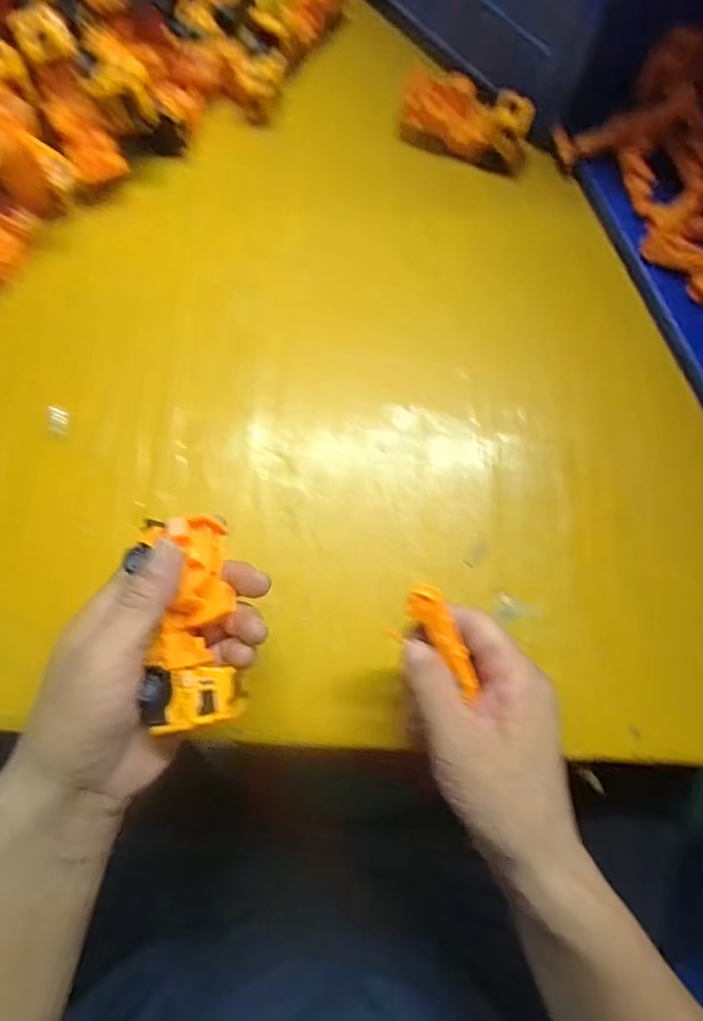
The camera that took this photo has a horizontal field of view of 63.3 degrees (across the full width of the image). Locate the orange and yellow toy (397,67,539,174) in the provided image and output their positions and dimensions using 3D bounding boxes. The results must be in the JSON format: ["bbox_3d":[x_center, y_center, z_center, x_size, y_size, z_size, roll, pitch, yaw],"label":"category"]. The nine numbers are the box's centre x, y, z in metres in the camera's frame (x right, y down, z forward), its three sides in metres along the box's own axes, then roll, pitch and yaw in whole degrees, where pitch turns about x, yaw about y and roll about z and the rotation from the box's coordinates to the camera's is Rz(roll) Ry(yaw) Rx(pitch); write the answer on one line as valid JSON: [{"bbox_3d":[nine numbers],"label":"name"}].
[{"bbox_3d":[0.093,-0.322,0.472,0.106,0.045,0.039,19,75,1],"label":"orange and yellow toy"}]

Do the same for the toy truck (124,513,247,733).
[{"bbox_3d":[-0.082,0.055,0.289,0.047,0.041,0.100,-4,75,-3],"label":"toy truck"}]

